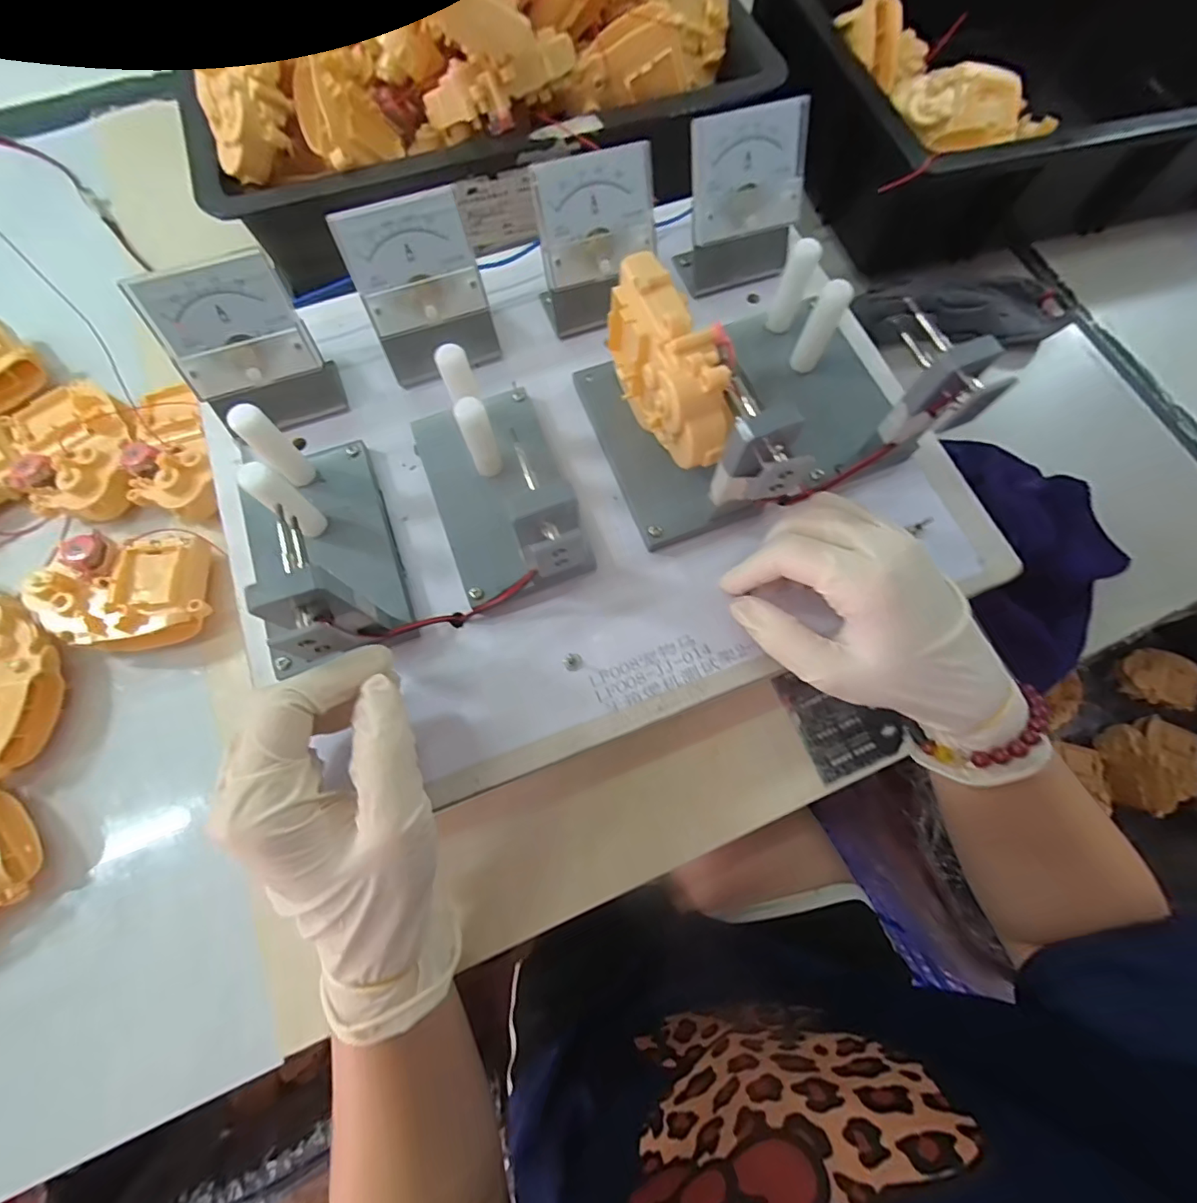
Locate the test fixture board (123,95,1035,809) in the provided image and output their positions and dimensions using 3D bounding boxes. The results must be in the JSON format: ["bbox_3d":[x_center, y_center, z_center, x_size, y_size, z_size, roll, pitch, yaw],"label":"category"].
[{"bbox_3d":[0.001,-0.090,0.258,0.377,0.083,0.288,-20,74,-7],"label":"test fixture board"}]

